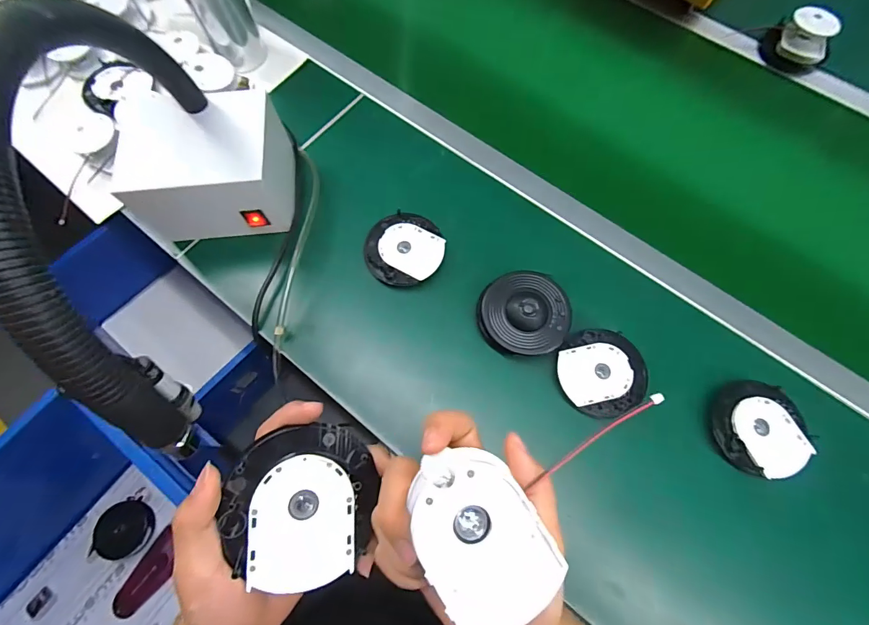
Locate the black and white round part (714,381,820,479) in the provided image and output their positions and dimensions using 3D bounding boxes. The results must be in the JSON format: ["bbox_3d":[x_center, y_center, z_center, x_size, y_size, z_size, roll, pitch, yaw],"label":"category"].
[{"bbox_3d":[0.338,0.122,0.415,0.092,0.026,0.092,0,69,0],"label":"black and white round part"}]

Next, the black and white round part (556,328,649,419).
[{"bbox_3d":[0.181,0.065,0.429,0.093,0.011,0.091,0,69,0],"label":"black and white round part"}]

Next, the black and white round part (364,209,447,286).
[{"bbox_3d":[-0.037,-0.077,0.483,0.094,0.016,0.089,8,69,3],"label":"black and white round part"}]

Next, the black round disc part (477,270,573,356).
[{"bbox_3d":[0.099,0.001,0.436,0.097,0.027,0.087,4,69,1],"label":"black round disc part"}]

